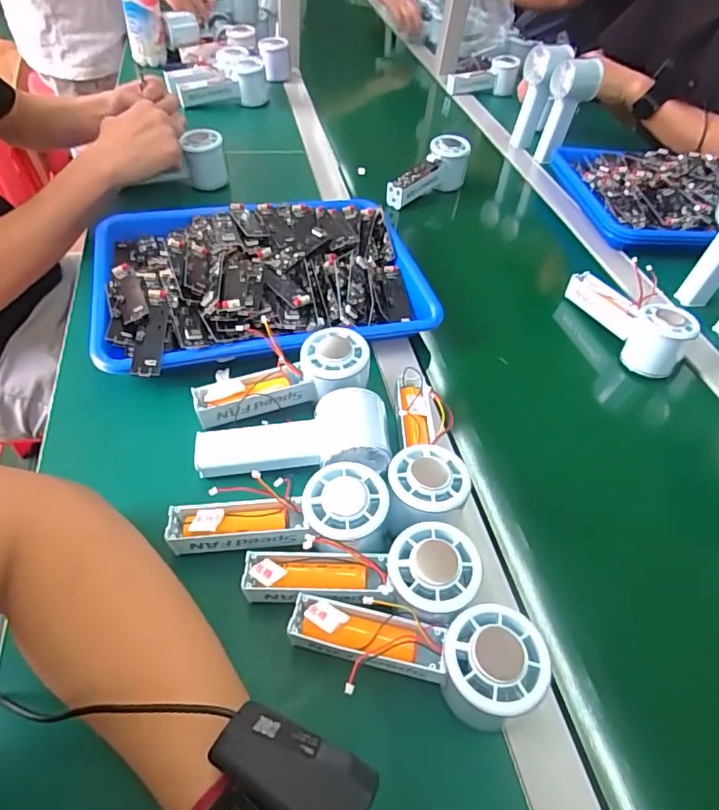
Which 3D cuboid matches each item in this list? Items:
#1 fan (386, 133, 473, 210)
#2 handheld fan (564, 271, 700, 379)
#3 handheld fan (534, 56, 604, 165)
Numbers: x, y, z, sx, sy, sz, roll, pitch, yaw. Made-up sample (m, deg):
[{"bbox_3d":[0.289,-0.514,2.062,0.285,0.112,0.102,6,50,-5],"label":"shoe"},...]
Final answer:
[{"bbox_3d":[0.097,-0.321,0.728,0.047,0.085,0.136,35,56,21],"label":"fan"},{"bbox_3d":[0.293,-0.099,0.550,0.047,0.060,0.154,-11,53,-15],"label":"handheld fan"},{"bbox_3d":[0.327,-0.474,0.822,0.074,0.154,0.044,28,32,16],"label":"handheld fan"}]

